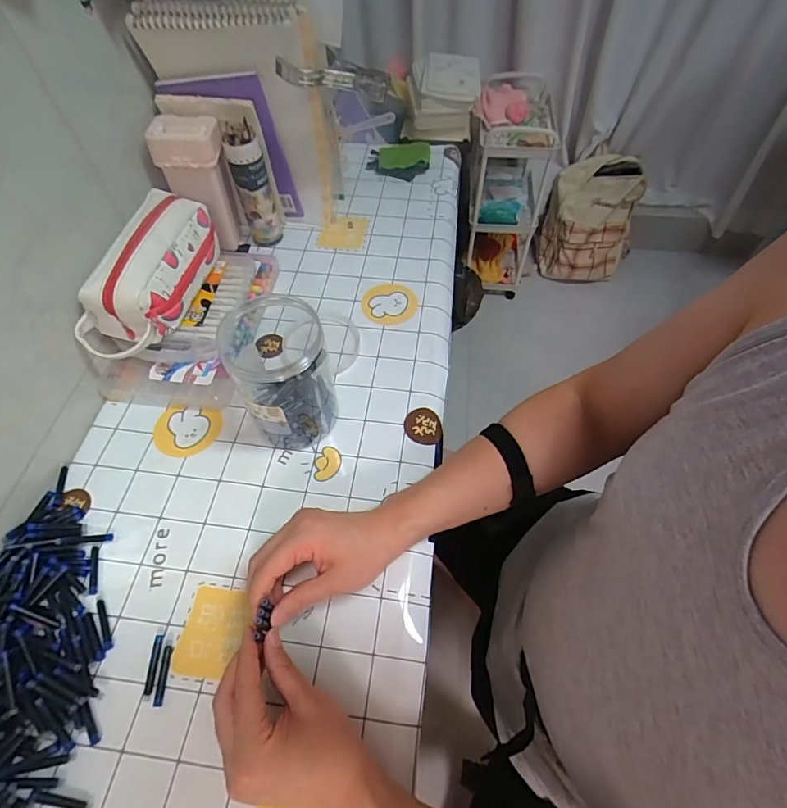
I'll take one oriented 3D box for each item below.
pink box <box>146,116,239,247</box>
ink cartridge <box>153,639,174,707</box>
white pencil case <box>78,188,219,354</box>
[{"bbox_3d":[-0.269,-0.308,0.652,0.085,0.168,0.070,-2,57,-2],"label":"pink box"},{"bbox_3d":[-0.203,0.237,0.405,0.007,0.004,0.051,-3,57,-3],"label":"ink cartridge"},{"bbox_3d":[-0.293,-0.156,0.547,0.101,0.089,0.207,6,58,5],"label":"white pencil case"}]

